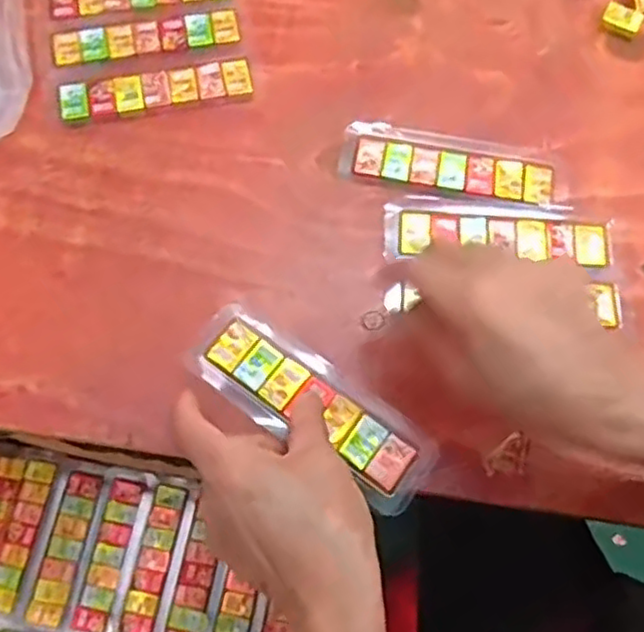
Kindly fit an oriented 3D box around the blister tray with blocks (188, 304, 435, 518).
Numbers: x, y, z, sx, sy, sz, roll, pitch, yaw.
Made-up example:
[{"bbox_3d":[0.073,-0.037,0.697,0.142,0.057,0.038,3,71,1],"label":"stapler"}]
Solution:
[{"bbox_3d":[-0.006,0.047,0.360,0.138,0.016,0.047,34,73,10],"label":"blister tray with blocks"}]

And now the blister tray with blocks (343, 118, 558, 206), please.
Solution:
[{"bbox_3d":[0.077,-0.093,0.417,0.127,0.013,0.035,11,71,3],"label":"blister tray with blocks"}]

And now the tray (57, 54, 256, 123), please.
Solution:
[{"bbox_3d":[-0.104,-0.143,0.431,0.120,0.006,0.030,-13,71,-6],"label":"tray"}]

